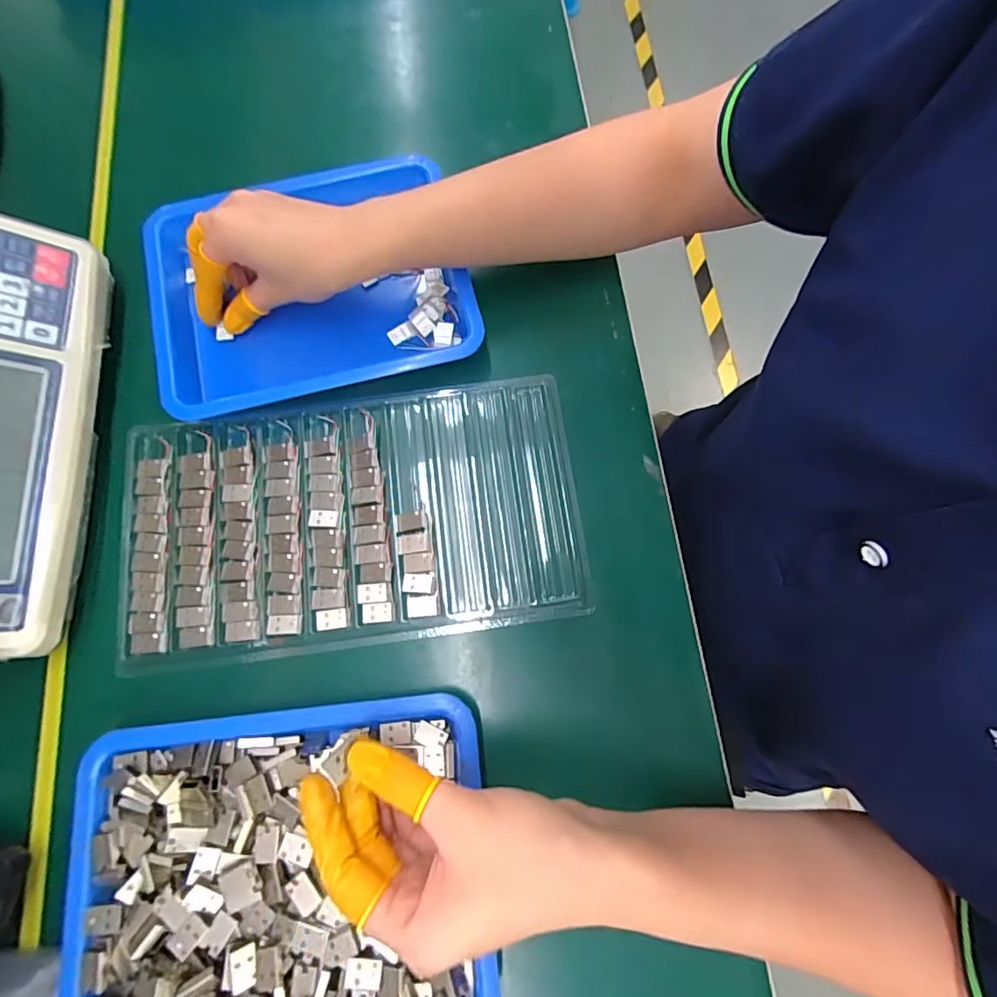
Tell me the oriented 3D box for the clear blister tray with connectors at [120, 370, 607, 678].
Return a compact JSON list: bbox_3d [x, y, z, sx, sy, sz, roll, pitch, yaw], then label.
[{"bbox_3d":[-0.093,0.012,0.337,0.290,0.008,0.158,-7,76,-3],"label":"clear blister tray with connectors"}]

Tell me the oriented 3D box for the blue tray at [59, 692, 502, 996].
[{"bbox_3d":[-0.115,0.204,0.277,0.214,0.028,0.172,-5,76,-2],"label":"blue tray"}]

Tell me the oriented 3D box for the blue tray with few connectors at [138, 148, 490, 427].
[{"bbox_3d":[-0.135,-0.150,0.367,0.220,0.026,0.168,-14,76,-5],"label":"blue tray with few connectors"}]

